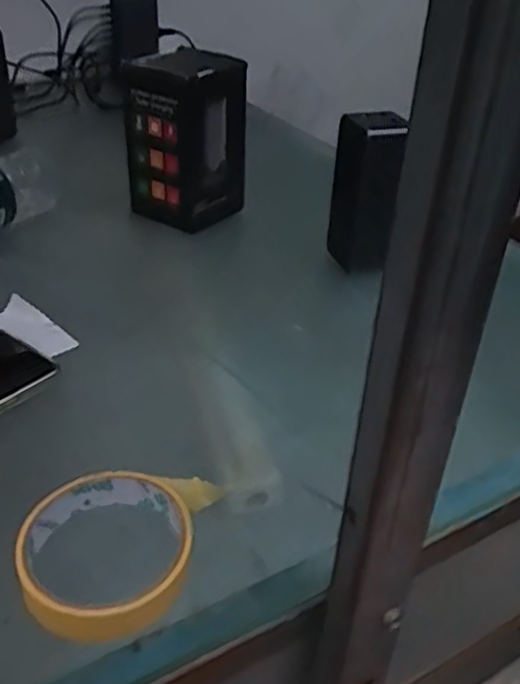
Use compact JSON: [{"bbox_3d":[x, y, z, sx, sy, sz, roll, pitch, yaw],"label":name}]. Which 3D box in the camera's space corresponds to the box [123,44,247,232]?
[{"bbox_3d":[-0.070,-0.197,0.670,0.097,0.148,0.086,22,35,25],"label":"box"}]

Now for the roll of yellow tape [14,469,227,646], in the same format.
[{"bbox_3d":[-0.075,0.102,0.342,0.085,0.023,0.101,9,31,5],"label":"roll of yellow tape"}]

